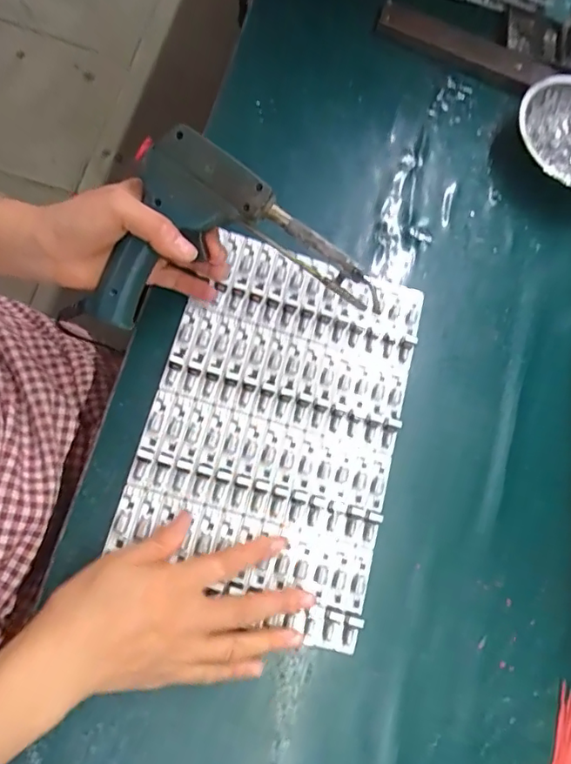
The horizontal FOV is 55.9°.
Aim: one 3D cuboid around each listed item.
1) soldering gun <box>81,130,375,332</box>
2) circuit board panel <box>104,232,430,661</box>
[{"bbox_3d":[-0.049,-0.076,0.402,0.182,0.035,0.151,37,104,-8],"label":"soldering gun"},{"bbox_3d":[-0.007,0.035,0.422,0.189,0.015,0.276,17,75,-4],"label":"circuit board panel"}]

